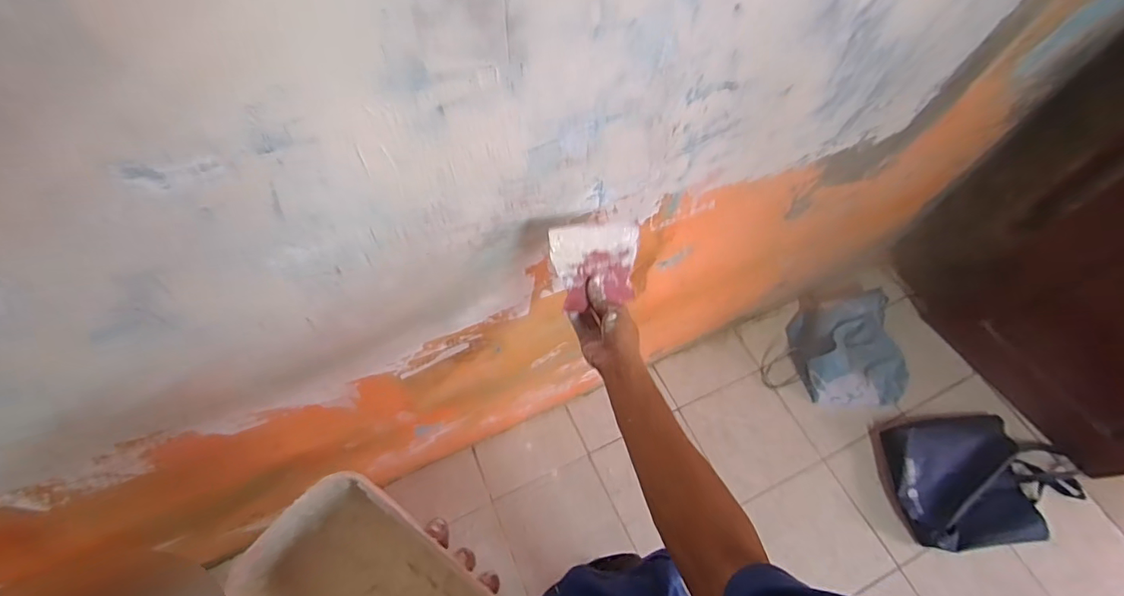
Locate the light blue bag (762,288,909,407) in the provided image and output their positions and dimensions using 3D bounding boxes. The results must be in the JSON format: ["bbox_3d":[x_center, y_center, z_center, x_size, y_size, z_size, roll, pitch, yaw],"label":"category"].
[{"bbox_3d":[0.823,0.139,1.474,0.413,0.084,0.365,-5,62,-2],"label":"light blue bag"}]

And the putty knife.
[{"bbox_3d":[0.042,-0.041,0.604,0.116,0.101,0.008,-10,18,-24],"label":"putty knife"}]

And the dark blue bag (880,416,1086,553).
[{"bbox_3d":[1.165,0.494,1.342,0.496,0.083,0.326,-6,62,-3],"label":"dark blue bag"}]

